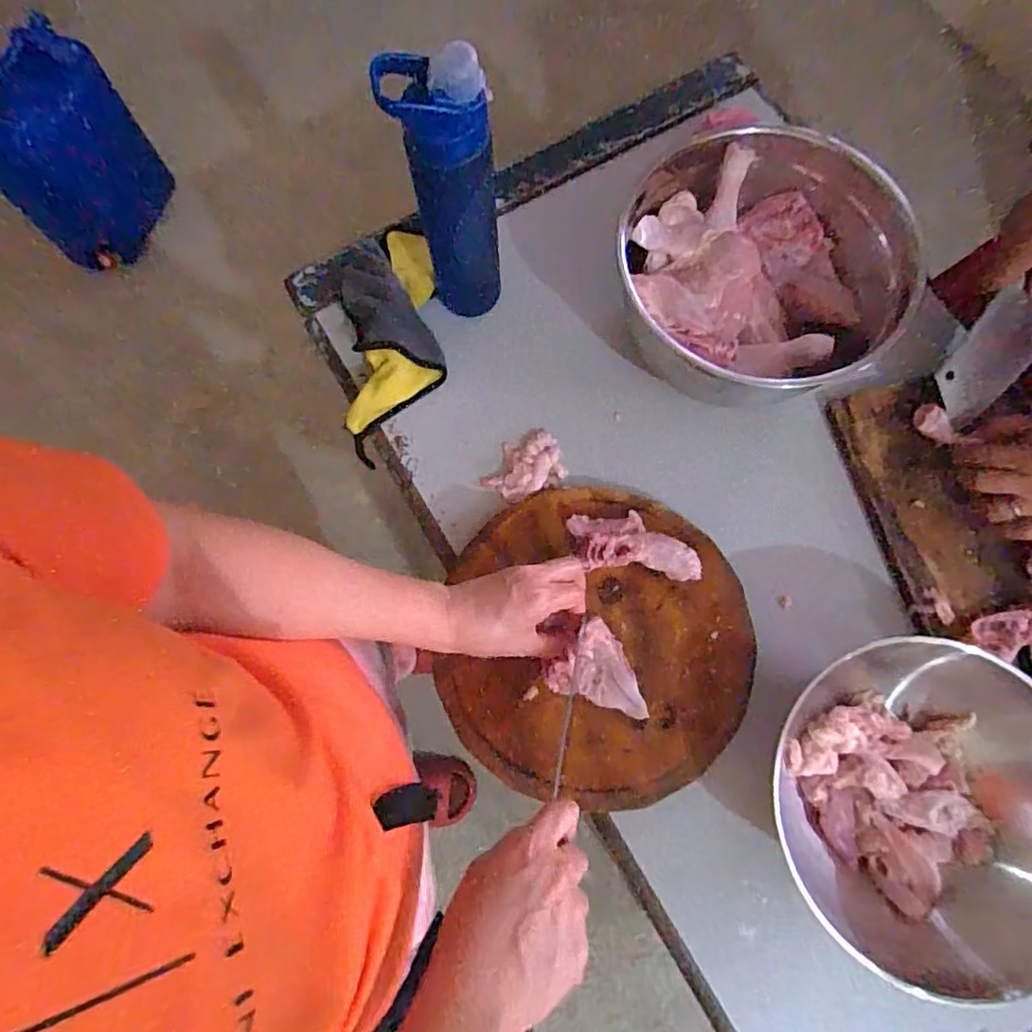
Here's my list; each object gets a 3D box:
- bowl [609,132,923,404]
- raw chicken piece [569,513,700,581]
[{"bbox_3d":[0.227,-0.231,0.578,0.261,0.128,0.214,-11,76,-3],"label":"bowl"},{"bbox_3d":[0.110,0.026,0.562,0.120,0.022,0.058,6,75,2],"label":"raw chicken piece"}]

